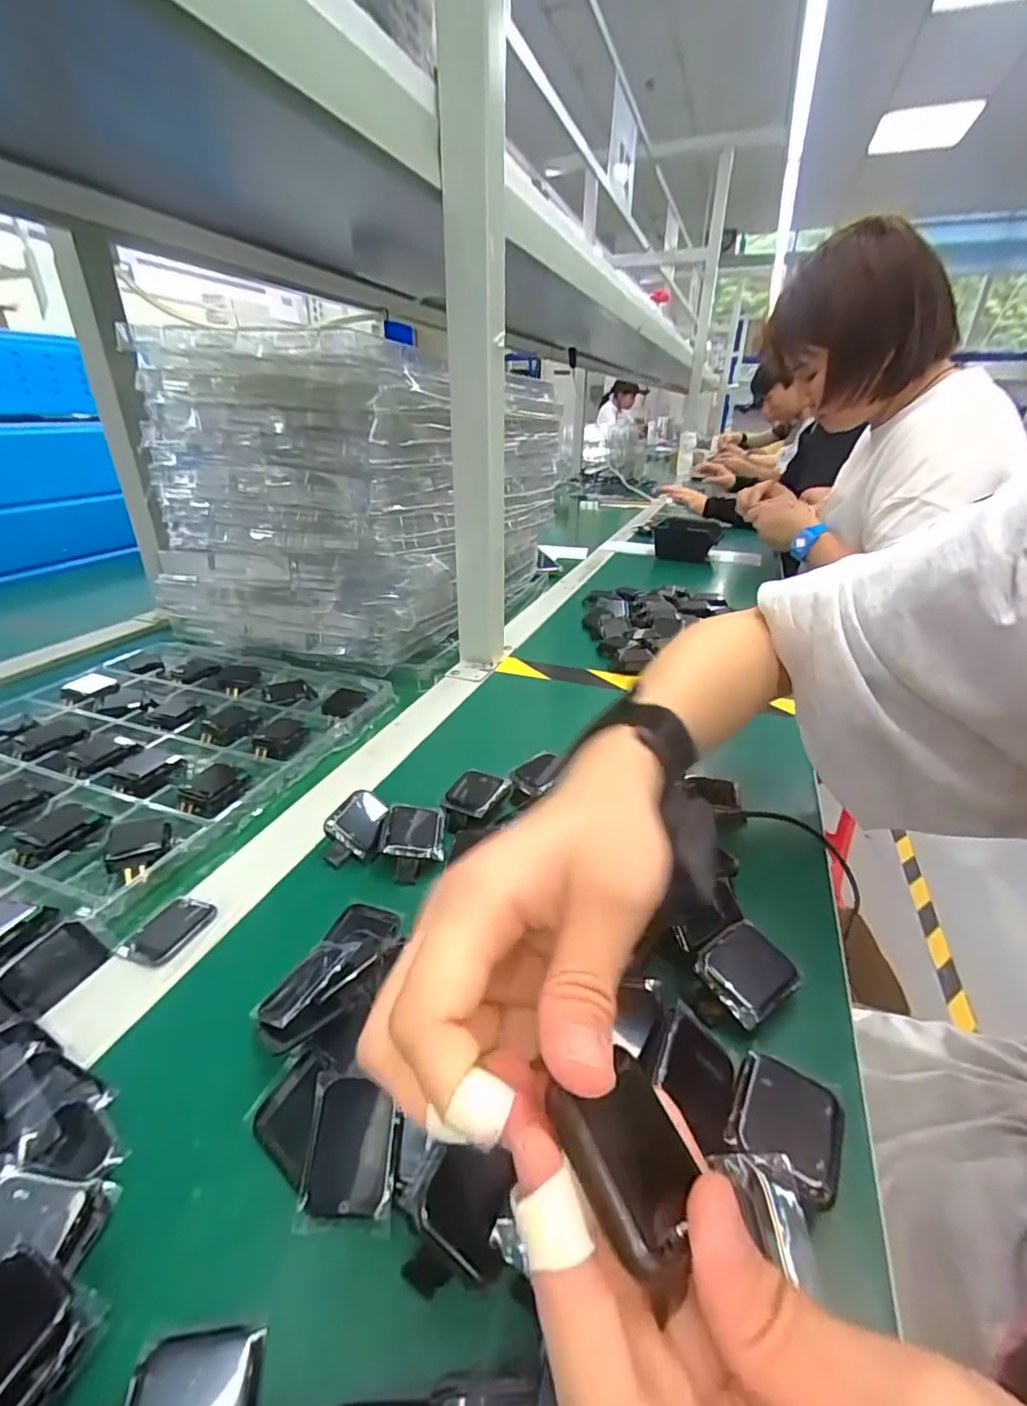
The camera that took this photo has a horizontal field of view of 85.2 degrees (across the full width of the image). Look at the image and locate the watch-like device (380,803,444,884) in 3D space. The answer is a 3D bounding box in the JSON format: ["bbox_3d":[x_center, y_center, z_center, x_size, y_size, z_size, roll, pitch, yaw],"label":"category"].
[{"bbox_3d":[-0.061,0.084,0.342,0.036,0.018,0.049,9,29,-11],"label":"watch-like device"}]

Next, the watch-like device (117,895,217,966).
[{"bbox_3d":[-0.177,0.117,0.291,0.030,0.004,0.044,9,28,18],"label":"watch-like device"}]

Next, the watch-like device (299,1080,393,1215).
[{"bbox_3d":[-0.057,0.157,0.199,0.030,0.004,0.038,-6,52,10],"label":"watch-like device"}]

